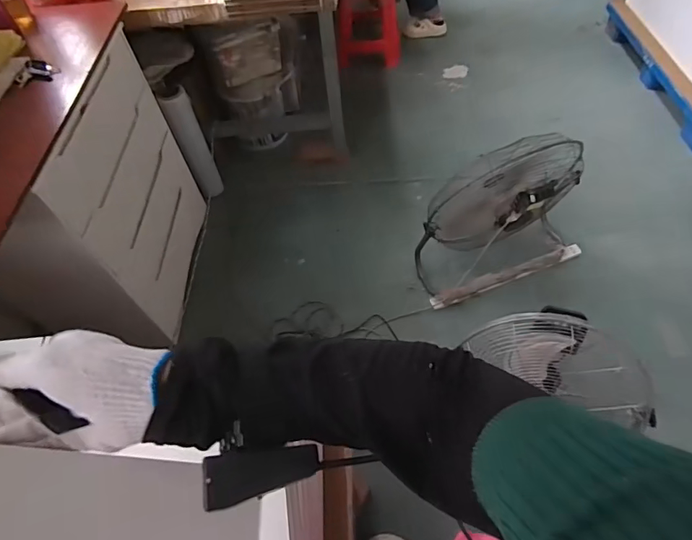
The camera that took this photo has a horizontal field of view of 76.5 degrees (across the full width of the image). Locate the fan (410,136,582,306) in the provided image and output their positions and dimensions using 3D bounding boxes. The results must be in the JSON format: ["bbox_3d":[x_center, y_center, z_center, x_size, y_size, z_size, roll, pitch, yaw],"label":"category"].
[{"bbox_3d":[0.535,-0.180,1.504,0.560,0.505,0.298,-22,57,-10],"label":"fan"}]

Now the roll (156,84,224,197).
[{"bbox_3d":[-0.589,-0.473,1.733,0.097,0.465,0.098,-2,56,3],"label":"roll"}]

